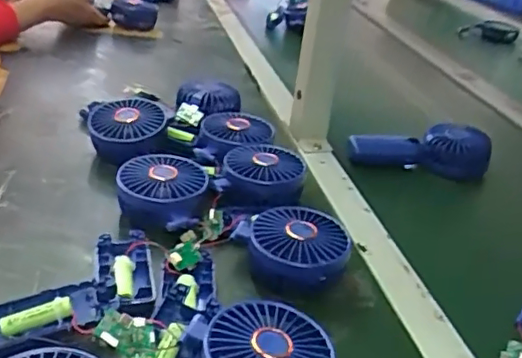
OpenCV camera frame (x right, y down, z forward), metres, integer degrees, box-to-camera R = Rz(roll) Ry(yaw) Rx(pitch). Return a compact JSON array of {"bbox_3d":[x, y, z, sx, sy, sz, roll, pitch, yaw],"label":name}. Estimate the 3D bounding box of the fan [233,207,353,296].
[{"bbox_3d":[0.030,0.062,0.514,0.086,0.045,0.085,-5,32,-22],"label":"fan"}]

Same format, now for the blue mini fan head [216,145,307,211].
[{"bbox_3d":[0.002,-0.005,0.617,0.085,0.035,0.093,10,30,4],"label":"blue mini fan head"}]

